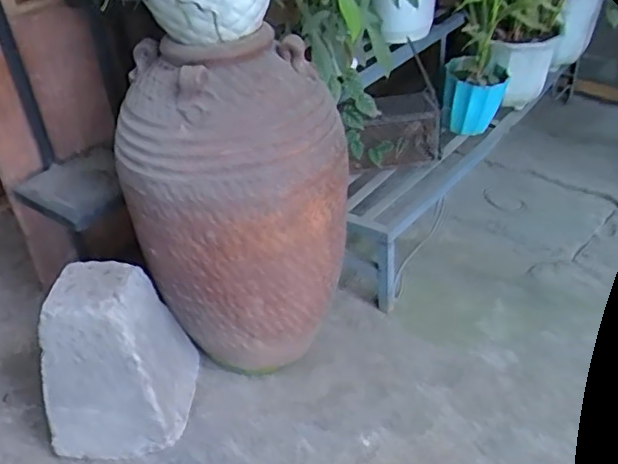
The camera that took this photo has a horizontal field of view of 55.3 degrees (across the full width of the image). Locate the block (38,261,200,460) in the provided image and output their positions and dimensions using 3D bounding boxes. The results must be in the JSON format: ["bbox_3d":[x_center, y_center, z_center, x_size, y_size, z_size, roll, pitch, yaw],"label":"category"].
[{"bbox_3d":[-0.324,0.207,0.979,0.197,0.283,0.193,0,37,5],"label":"block"}]

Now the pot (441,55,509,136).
[{"bbox_3d":[0.408,-0.335,1.464,0.149,0.153,0.142,5,38,12],"label":"pot"}]

